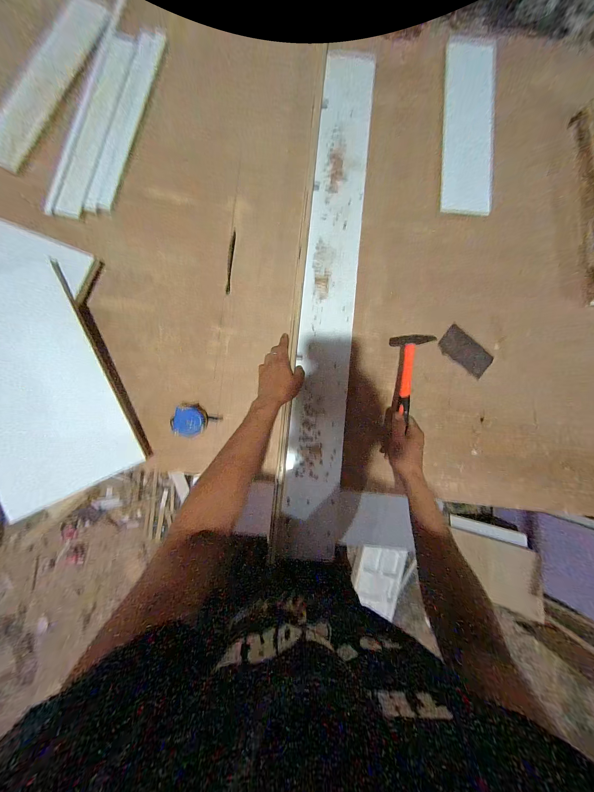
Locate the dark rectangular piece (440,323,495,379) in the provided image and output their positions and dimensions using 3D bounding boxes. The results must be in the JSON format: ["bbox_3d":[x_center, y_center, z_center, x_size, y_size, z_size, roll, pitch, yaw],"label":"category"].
[{"bbox_3d":[0.405,-0.106,0.595,0.126,0.011,0.063,42,87,0],"label":"dark rectangular piece"}]

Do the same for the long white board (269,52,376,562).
[{"bbox_3d":[0.071,-0.229,0.566,0.137,0.034,1.124,6,86,-2],"label":"long white board"}]

